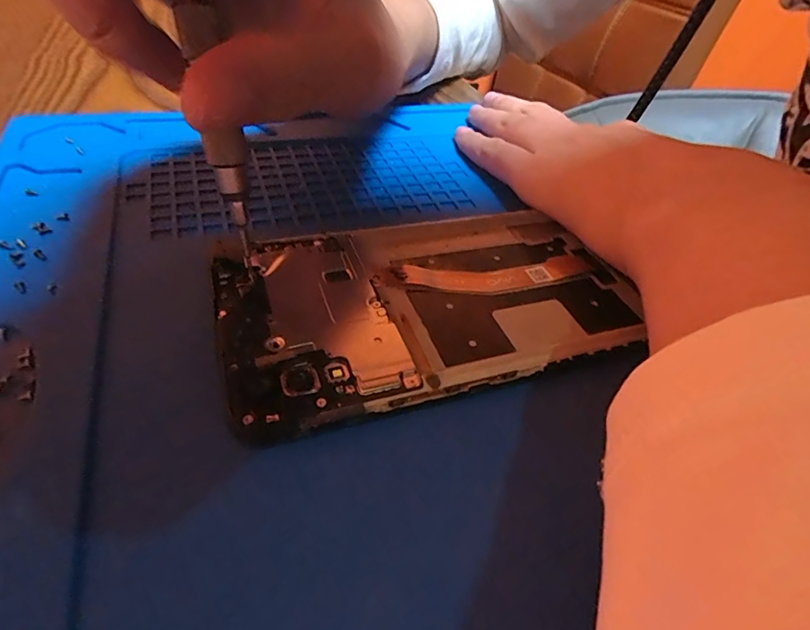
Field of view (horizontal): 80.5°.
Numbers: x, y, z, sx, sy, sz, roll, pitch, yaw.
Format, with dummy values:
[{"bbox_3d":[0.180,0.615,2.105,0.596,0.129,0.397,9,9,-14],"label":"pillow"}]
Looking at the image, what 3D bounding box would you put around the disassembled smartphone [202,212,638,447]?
[{"bbox_3d":[0.009,-0.007,0.143,0.123,0.008,0.069,-13,47,-18],"label":"disassembled smartphone"}]

